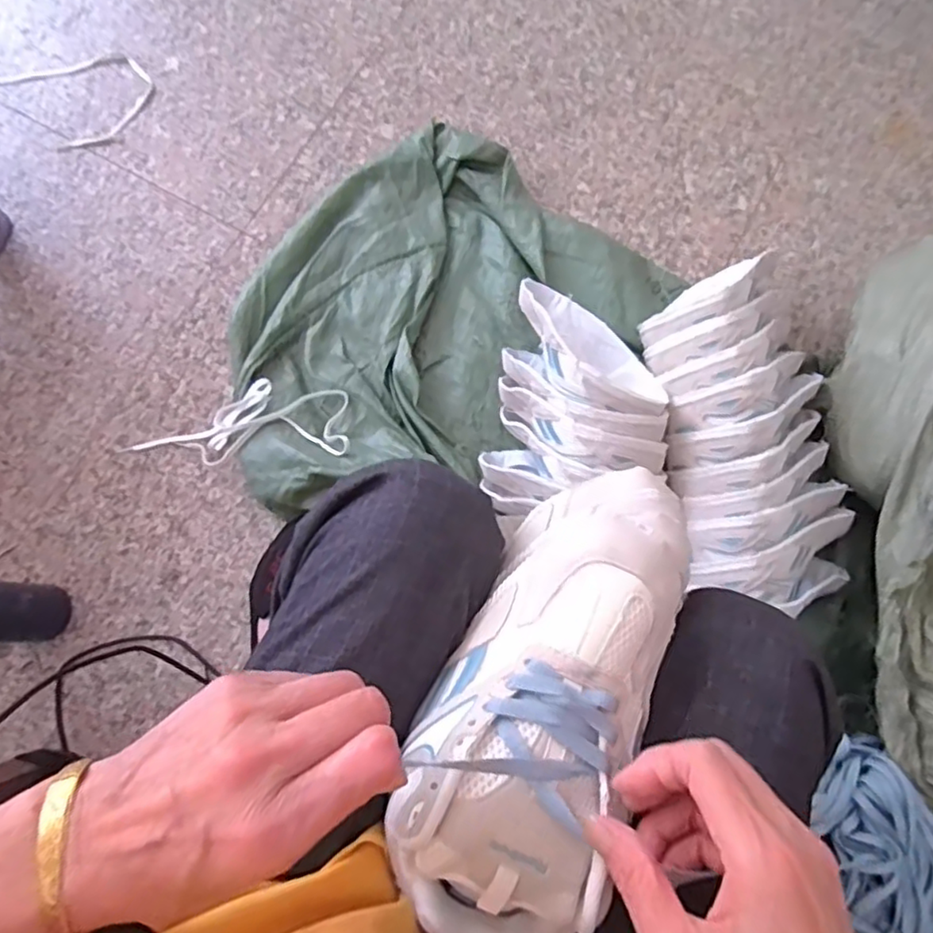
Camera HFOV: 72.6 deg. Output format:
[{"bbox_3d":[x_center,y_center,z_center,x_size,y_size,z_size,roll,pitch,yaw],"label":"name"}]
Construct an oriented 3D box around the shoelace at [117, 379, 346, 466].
[{"bbox_3d":[-0.287,-0.055,0.790,0.276,0.036,0.100,-1,76,-1],"label":"shoelace"}]

